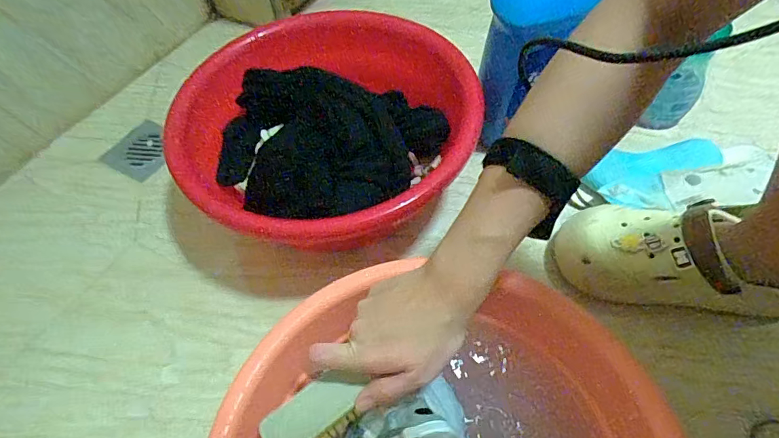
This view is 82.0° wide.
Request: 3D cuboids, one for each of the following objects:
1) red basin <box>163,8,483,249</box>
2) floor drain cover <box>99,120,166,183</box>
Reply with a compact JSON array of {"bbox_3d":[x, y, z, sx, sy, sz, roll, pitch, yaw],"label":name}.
[{"bbox_3d":[-0.075,-0.096,0.578,0.338,0.149,0.340,-1,56,2],"label":"red basin"},{"bbox_3d":[-0.380,-0.107,0.694,0.095,0.008,0.093,25,60,18],"label":"floor drain cover"}]

